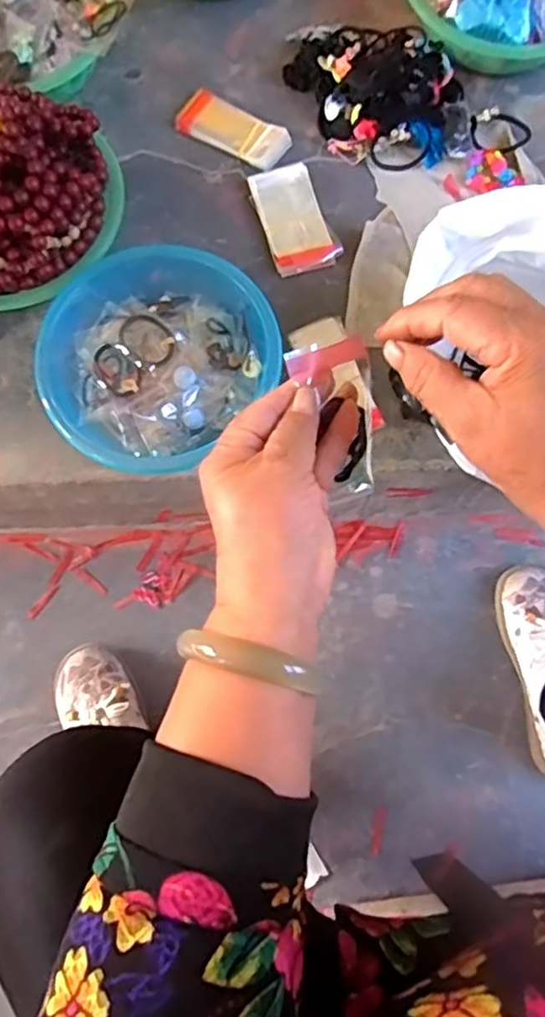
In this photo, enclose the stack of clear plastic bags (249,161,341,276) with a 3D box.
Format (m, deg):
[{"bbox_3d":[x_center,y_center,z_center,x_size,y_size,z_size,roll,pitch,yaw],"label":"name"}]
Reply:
[{"bbox_3d":[0.023,-0.315,0.722,0.069,0.020,0.124,-18,77,-4],"label":"stack of clear plastic bags"}]

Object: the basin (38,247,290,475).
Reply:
[{"bbox_3d":[-0.117,-0.145,0.648,0.216,0.083,0.205,0,76,0],"label":"basin"}]

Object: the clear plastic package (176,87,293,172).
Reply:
[{"bbox_3d":[-0.045,-0.433,0.754,0.132,0.014,0.057,31,78,7],"label":"clear plastic package"}]

